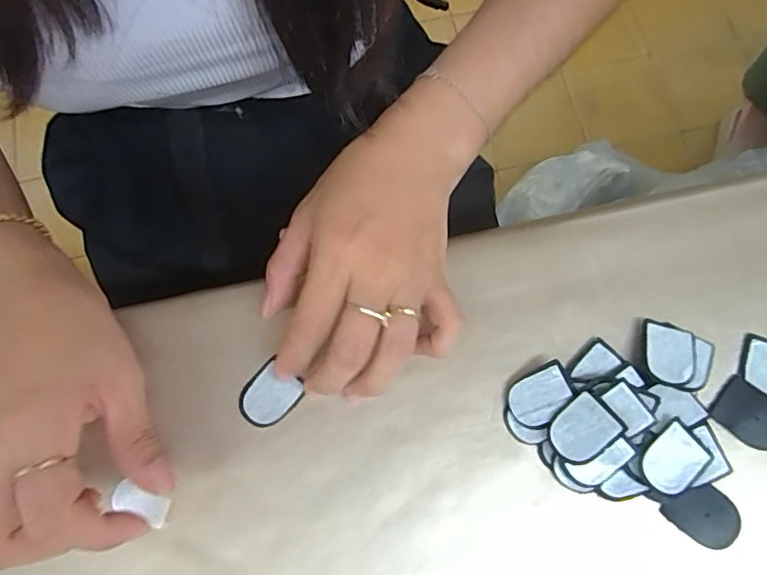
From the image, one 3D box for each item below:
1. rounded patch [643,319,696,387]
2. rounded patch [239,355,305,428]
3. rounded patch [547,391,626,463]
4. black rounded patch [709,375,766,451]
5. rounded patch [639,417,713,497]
[{"bbox_3d":[0.148,0.034,0.278,0.026,0.004,0.033,13,62,3],"label":"rounded patch"},{"bbox_3d":[-0.061,0.057,0.282,0.031,0.004,0.028,-39,72,-13],"label":"rounded patch"},{"bbox_3d":[0.097,0.070,0.262,0.032,0.004,0.026,-44,63,4],"label":"rounded patch"},{"bbox_3d":[0.187,0.066,0.272,0.035,0.006,0.027,39,74,16],"label":"black rounded patch"},{"bbox_3d":[0.140,0.083,0.259,0.033,0.007,0.026,-42,73,-14],"label":"rounded patch"}]

